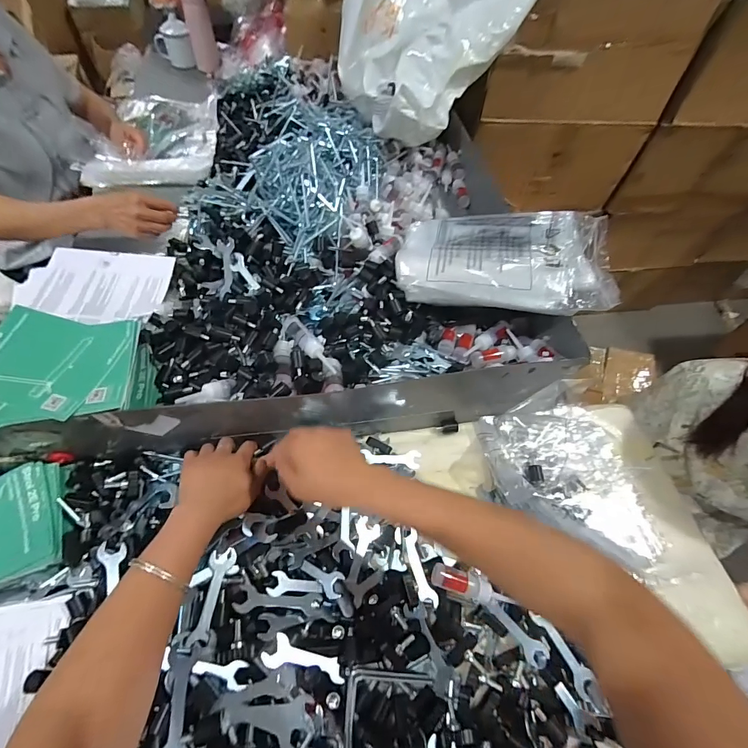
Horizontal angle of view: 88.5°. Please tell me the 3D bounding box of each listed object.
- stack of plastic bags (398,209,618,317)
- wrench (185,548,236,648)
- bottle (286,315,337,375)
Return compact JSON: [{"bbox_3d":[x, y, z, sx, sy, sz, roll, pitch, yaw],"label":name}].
[{"bbox_3d":[0.209,-0.192,0.628,0.332,0.048,0.214,7,57,12],"label":"stack of plastic bags"},{"bbox_3d":[-0.172,0.236,0.409,0.026,0.005,0.090,20,56,-22],"label":"wrench"},{"bbox_3d":[-0.089,-0.039,0.534,0.024,0.022,0.103,-33,65,-22],"label":"bottle"}]

